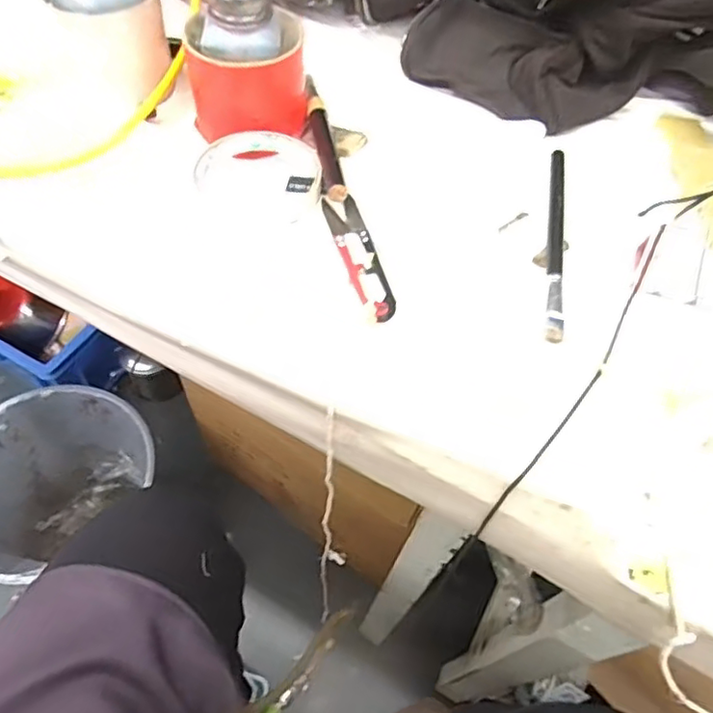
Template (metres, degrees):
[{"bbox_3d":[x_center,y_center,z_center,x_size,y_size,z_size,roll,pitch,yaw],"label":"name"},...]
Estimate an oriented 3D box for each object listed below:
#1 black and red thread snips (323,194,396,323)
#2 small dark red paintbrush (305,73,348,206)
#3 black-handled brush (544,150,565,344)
[{"bbox_3d":[0.002,-0.063,0.367,0.021,0.008,0.102,-12,59,-11],"label":"black and red thread snips"},{"bbox_3d":[-0.024,-0.157,0.420,0.014,0.016,0.147,-6,58,-7],"label":"small dark red paintbrush"},{"bbox_3d":[0.124,-0.075,0.372,0.009,0.008,0.160,11,57,4],"label":"black-handled brush"}]

